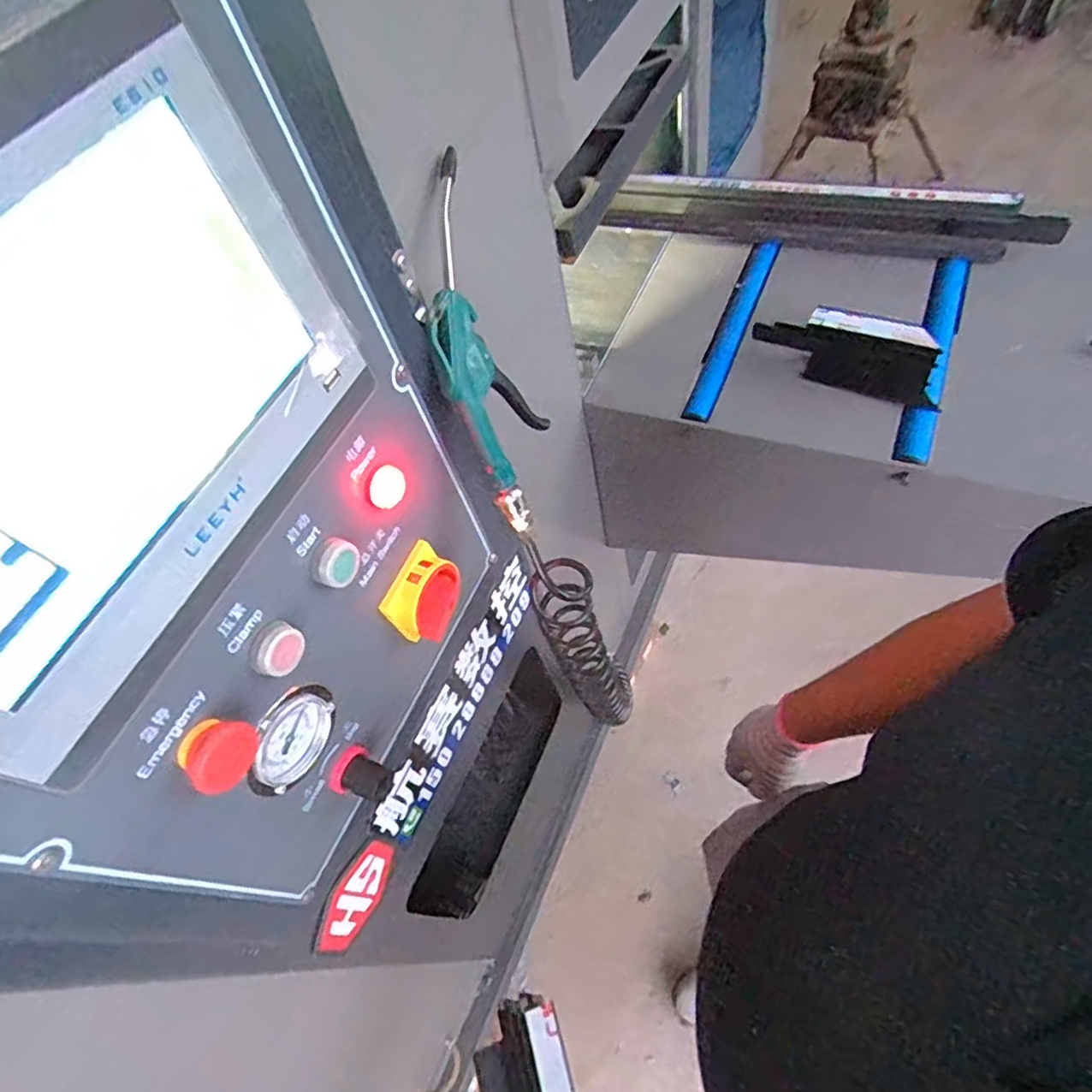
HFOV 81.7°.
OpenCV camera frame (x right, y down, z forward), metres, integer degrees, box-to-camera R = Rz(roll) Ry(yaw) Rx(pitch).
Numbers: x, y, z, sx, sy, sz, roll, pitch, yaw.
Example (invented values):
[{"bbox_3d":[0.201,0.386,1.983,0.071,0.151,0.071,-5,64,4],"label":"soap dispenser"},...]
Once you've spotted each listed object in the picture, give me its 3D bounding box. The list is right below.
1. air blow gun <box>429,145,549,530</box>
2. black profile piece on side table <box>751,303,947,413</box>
[{"bbox_3d":[-0.049,-0.144,0.485,0.067,0.271,0.053,-18,18,-7],"label":"air blow gun"},{"bbox_3d":[0.359,-0.235,0.757,0.223,0.074,0.052,23,65,24],"label":"black profile piece on side table"}]

